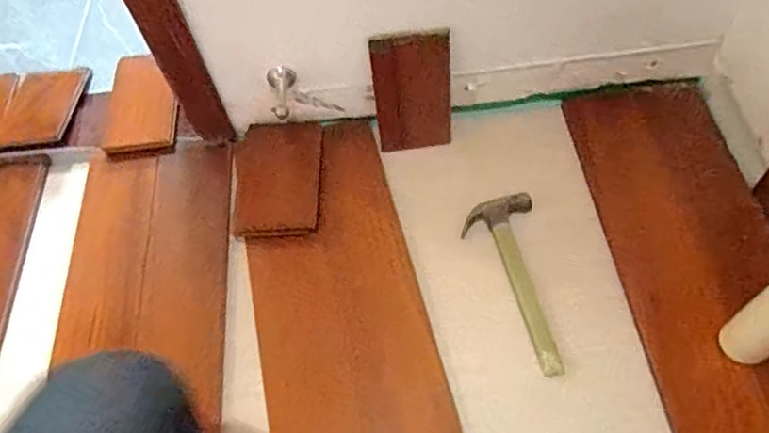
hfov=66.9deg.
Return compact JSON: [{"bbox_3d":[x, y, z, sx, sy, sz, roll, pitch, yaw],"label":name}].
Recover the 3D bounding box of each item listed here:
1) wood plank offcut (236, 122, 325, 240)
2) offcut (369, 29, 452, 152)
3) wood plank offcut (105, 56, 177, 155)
[{"bbox_3d":[-0.177,-0.067,0.989,0.140,0.025,0.218,-4,62,-1],"label":"wood plank offcut"},{"bbox_3d":[0.051,-0.207,0.976,0.131,0.215,0.016,-15,42,-9],"label":"offcut"},{"bbox_3d":[-0.455,-0.209,1.093,0.147,0.021,0.207,-1,71,10],"label":"wood plank offcut"}]

